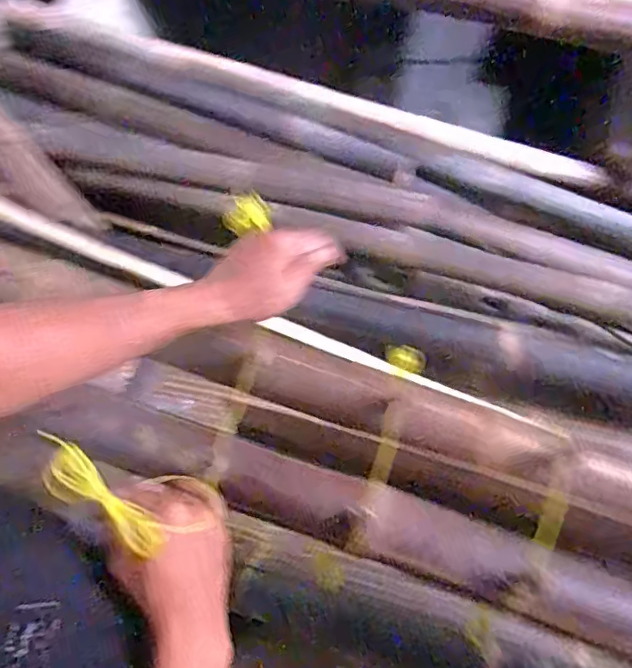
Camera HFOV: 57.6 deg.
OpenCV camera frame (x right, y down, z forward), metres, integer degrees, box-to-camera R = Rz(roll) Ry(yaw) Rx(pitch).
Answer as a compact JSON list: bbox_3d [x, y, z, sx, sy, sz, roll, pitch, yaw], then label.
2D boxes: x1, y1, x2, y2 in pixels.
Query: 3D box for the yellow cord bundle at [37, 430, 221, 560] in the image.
[{"bbox_3d":[-0.159,0.116,0.416,0.109,0.018,0.033,45,70,-12],"label":"yellow cord bundle"}]

